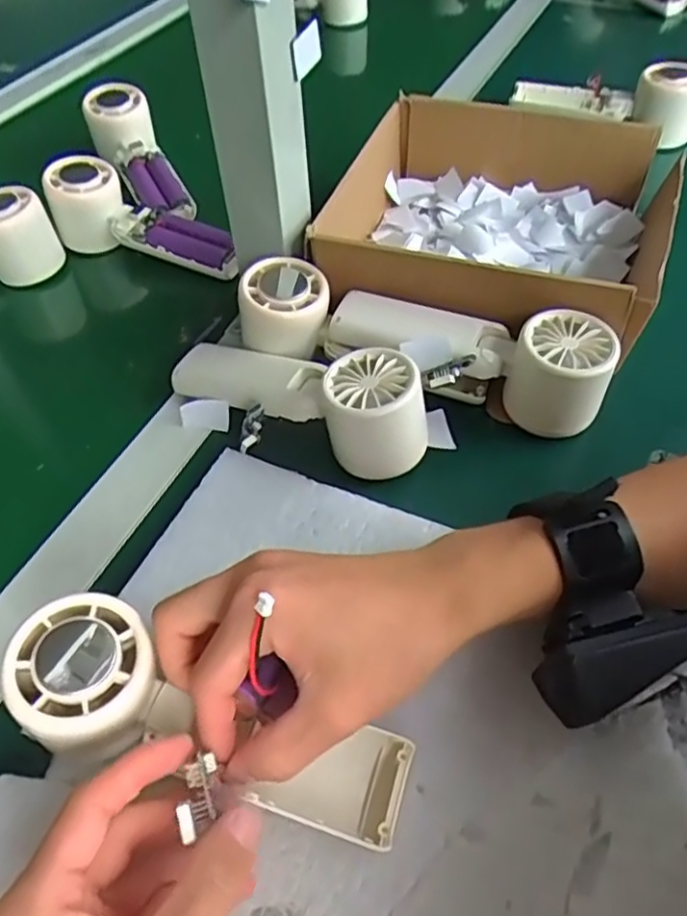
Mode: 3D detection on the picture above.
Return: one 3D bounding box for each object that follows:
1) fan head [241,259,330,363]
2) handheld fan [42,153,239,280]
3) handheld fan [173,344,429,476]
[{"bbox_3d":[-0.038,-0.096,0.422,0.058,0.034,0.055,0,51,2],"label":"fan head"},{"bbox_3d":[-0.156,-0.184,0.518,0.159,0.053,0.054,24,56,21],"label":"handheld fan"},{"bbox_3d":[-0.030,-0.041,0.390,0.165,0.050,0.055,19,55,17],"label":"handheld fan"}]

